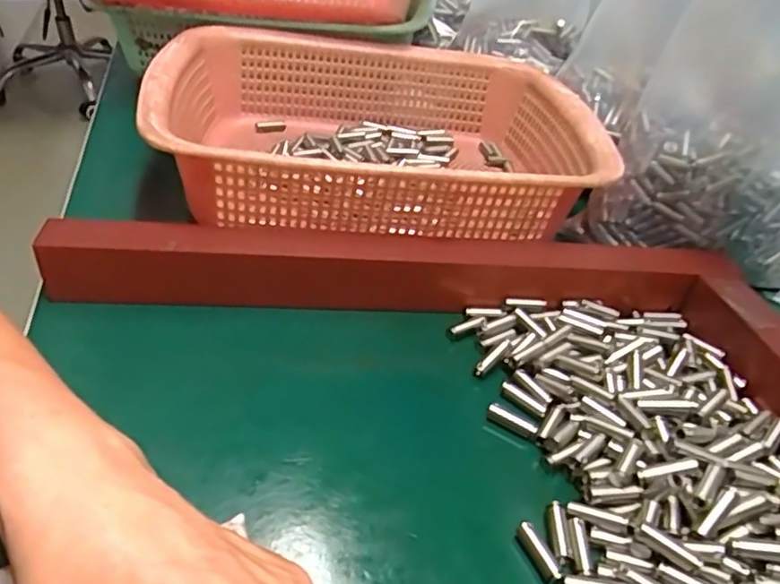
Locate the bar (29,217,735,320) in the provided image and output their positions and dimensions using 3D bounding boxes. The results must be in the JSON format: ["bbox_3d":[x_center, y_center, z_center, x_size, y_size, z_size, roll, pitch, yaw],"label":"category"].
[{"bbox_3d":[0.002,-0.018,0.343,0.364,0.043,0.032,2,40,-6],"label":"bar"}]

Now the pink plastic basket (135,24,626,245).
[{"bbox_3d":[-0.004,-0.112,0.434,0.293,0.082,0.229,4,40,-4],"label":"pink plastic basket"}]

